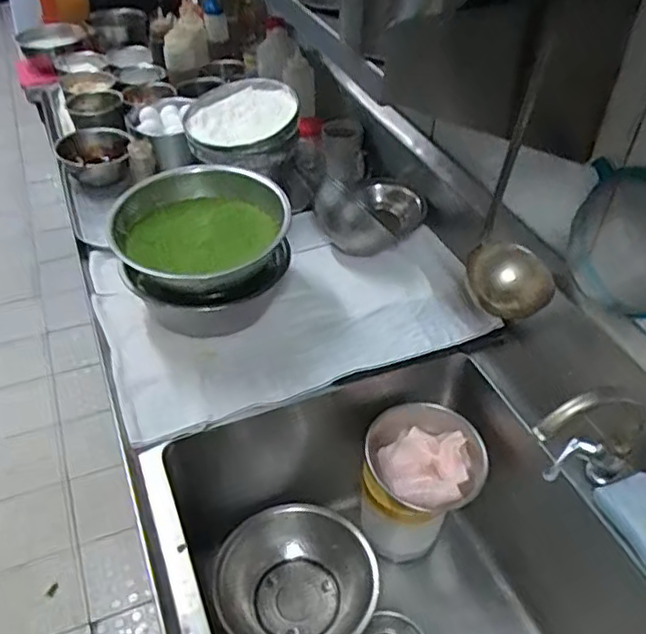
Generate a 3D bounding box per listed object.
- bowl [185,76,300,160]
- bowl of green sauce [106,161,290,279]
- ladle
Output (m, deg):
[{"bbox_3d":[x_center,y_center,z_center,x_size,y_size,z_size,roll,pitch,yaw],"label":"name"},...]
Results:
[{"bbox_3d":[-0.156,-0.381,1.267,0.221,0.088,0.271,-7,43,-9],"label":"bowl"},{"bbox_3d":[-0.191,-0.135,0.999,0.264,0.094,0.268,-11,44,-13],"label":"bowl of green sauce"},{"bbox_3d":[0.262,-0.144,0.815,0.114,0.333,0.070,16,45,16],"label":"ladle"}]

